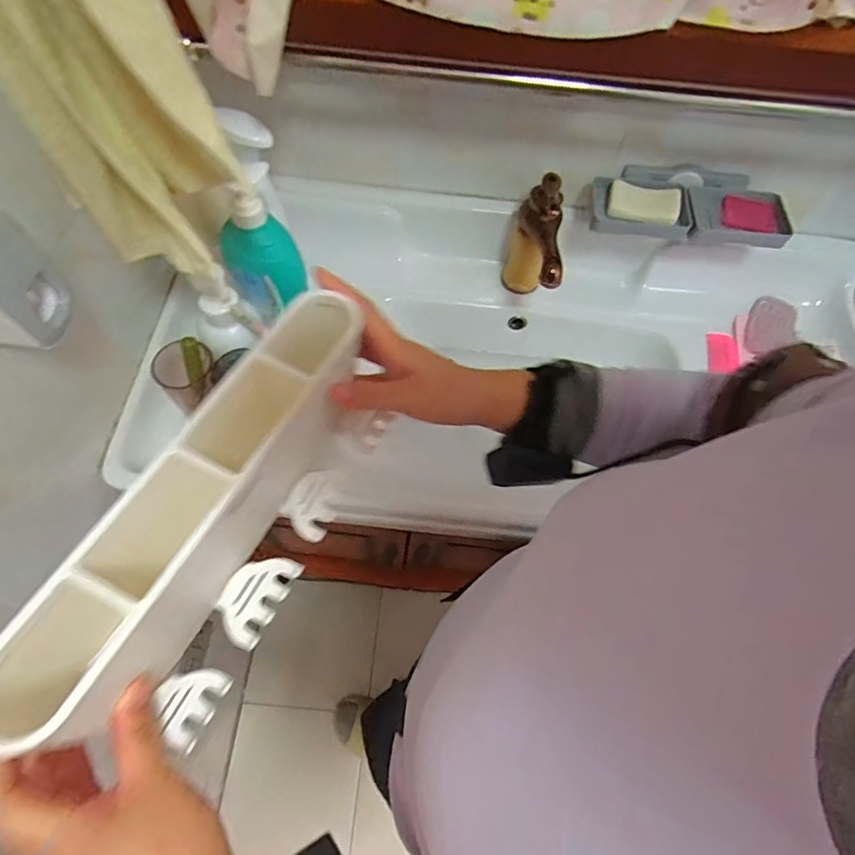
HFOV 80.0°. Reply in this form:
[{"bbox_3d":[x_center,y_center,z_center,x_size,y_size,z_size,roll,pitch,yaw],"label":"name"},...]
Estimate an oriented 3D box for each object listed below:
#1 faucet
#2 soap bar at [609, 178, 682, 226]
[{"bbox_3d":[0.147,-0.226,0.710,0.057,0.192,0.147,6,64,0],"label":"faucet"},{"bbox_3d":[0.290,-0.302,0.679,0.091,0.013,0.056,19,82,13],"label":"soap bar"}]

